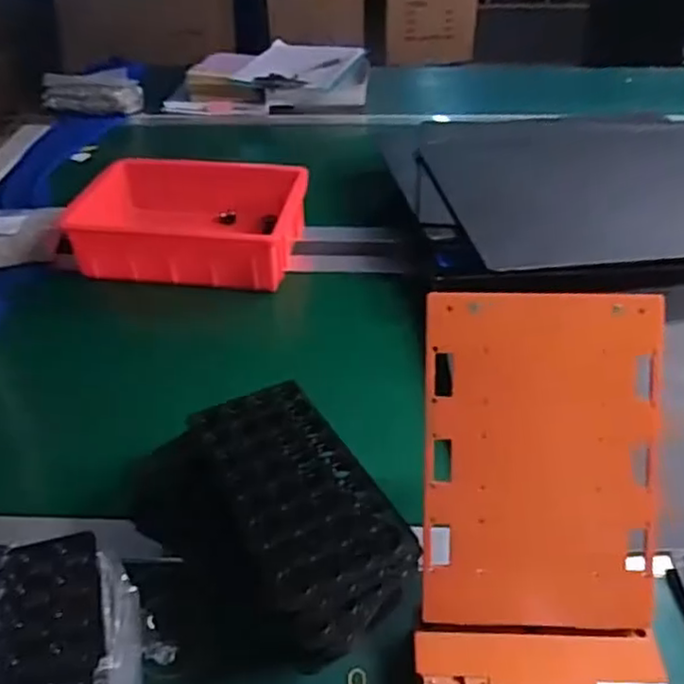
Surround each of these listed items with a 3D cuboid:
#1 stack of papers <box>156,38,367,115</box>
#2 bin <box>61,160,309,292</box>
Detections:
[{"bbox_3d":[-0.146,-0.567,1.399,0.396,0.073,0.279,1,40,3],"label":"stack of papers"},{"bbox_3d":[-0.207,-0.167,0.925,0.300,0.090,0.208,2,40,3],"label":"bin"}]

